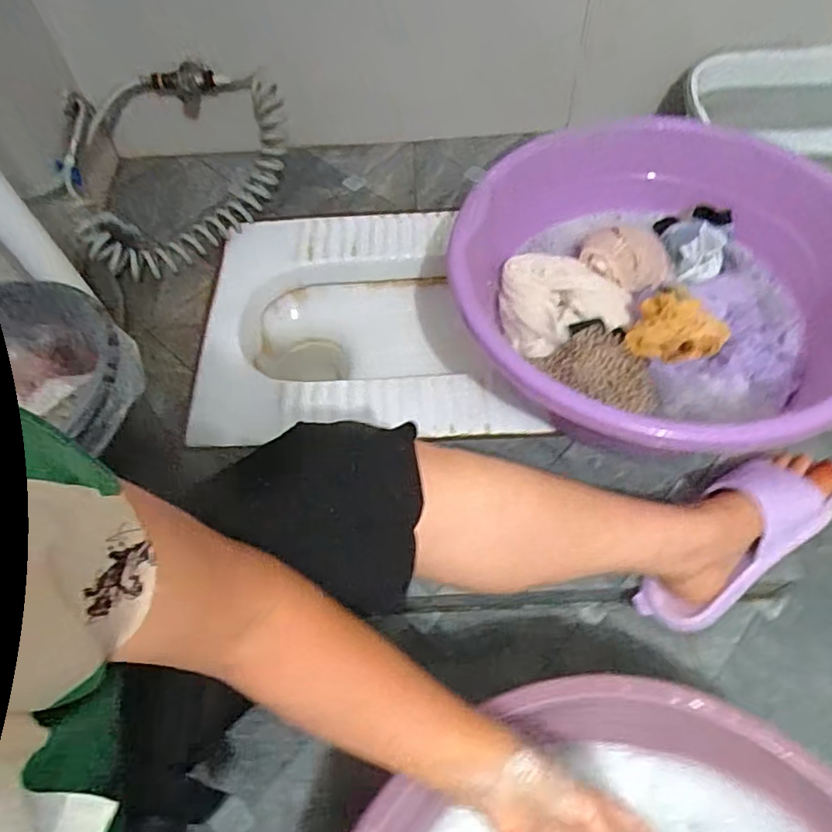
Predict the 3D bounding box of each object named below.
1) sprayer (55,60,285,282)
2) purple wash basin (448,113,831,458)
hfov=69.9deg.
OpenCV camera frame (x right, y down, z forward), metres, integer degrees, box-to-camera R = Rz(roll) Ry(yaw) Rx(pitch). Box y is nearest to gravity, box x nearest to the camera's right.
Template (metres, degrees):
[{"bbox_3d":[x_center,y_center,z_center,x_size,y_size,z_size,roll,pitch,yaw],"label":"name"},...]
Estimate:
[{"bbox_3d":[-0.397,-0.404,0.941,0.363,0.150,0.288,-41,65,-18],"label":"sprayer"},{"bbox_3d":[0.286,-0.148,0.706,0.423,0.143,0.458,-2,60,3],"label":"purple wash basin"}]

